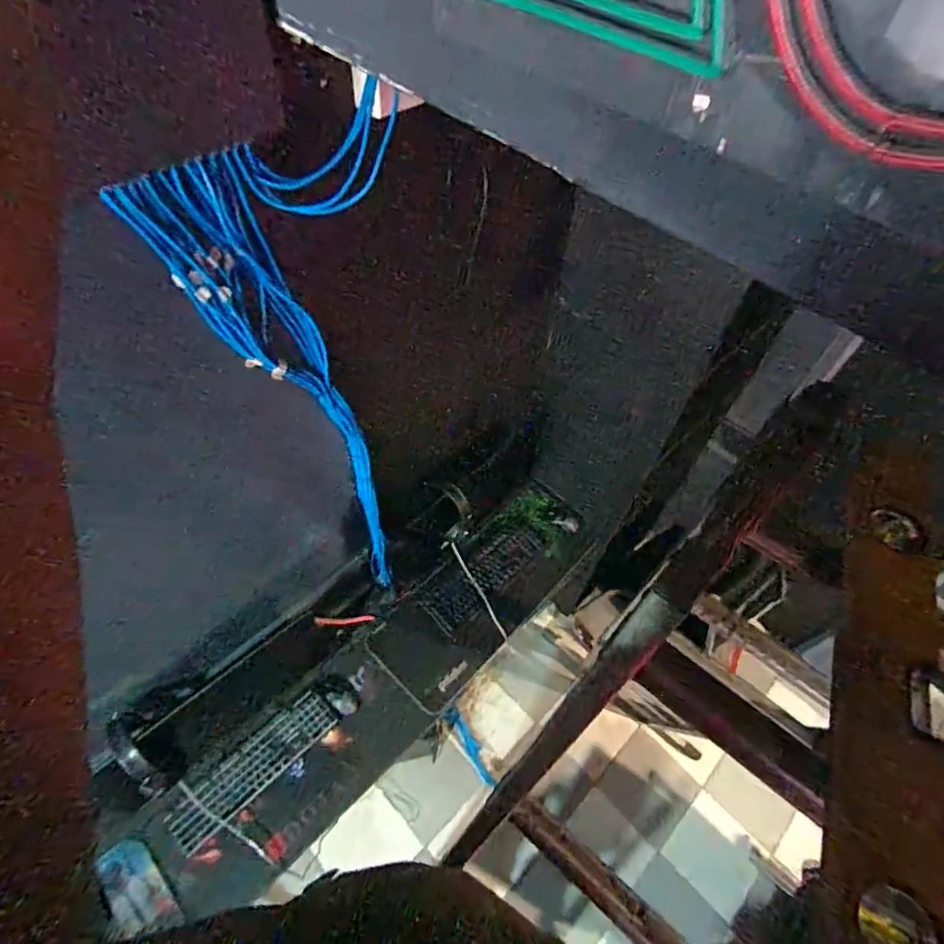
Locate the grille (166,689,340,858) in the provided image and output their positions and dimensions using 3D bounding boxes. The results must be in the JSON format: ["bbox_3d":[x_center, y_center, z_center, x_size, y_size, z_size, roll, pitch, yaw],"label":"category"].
[{"bbox_3d":[-0.520,0.703,1.330,0.406,0.017,0.117,-36,95,-35],"label":"grille"}]

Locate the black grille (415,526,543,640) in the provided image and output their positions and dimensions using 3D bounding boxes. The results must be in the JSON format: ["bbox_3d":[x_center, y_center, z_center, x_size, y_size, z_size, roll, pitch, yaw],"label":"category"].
[{"bbox_3d":[0.032,0.311,1.671,0.388,0.034,0.158,-42,93,-14],"label":"black grille"}]

